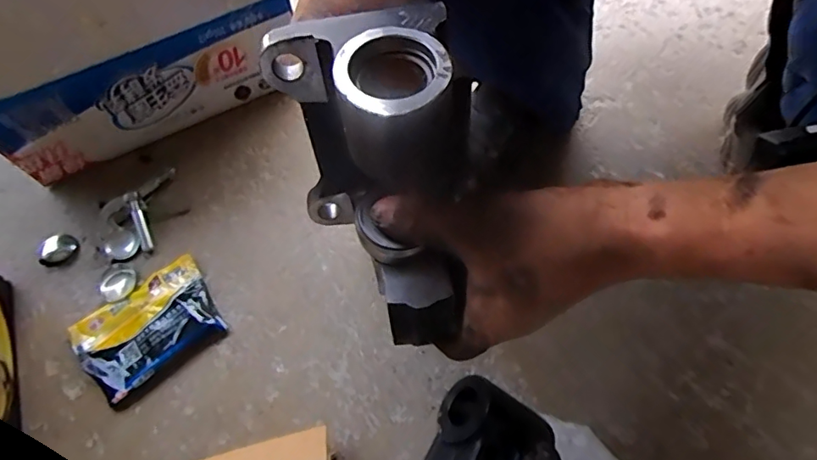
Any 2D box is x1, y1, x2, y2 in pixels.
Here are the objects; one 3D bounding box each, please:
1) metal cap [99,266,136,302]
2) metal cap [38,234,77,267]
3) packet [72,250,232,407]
[{"bbox_3d":[-0.264,0.050,0.470,0.030,0.014,0.035,-29,67,-12],"label":"metal cap"},{"bbox_3d":[-0.334,0.019,0.487,0.026,0.008,0.033,24,67,13],"label":"metal cap"},{"bbox_3d":[-0.228,0.085,0.450,0.116,0.018,0.082,-37,69,-15],"label":"packet"}]

